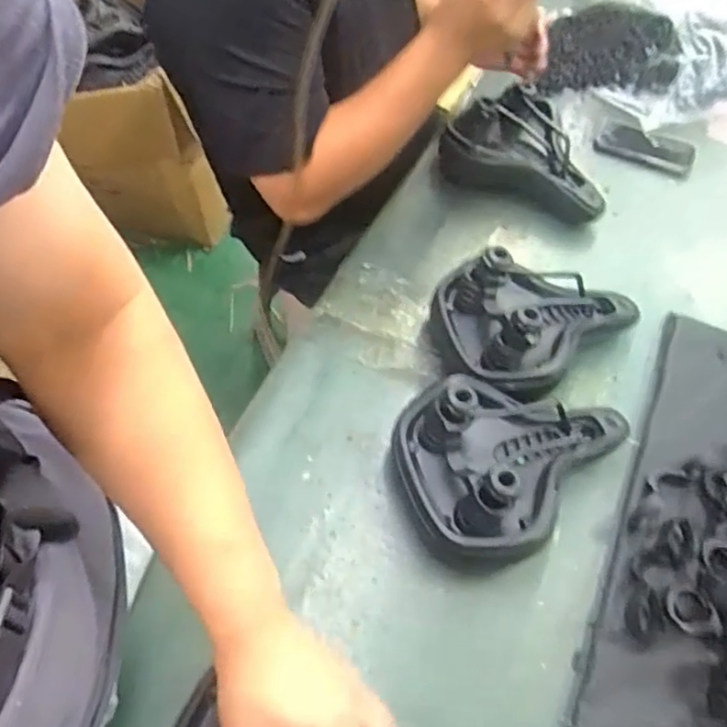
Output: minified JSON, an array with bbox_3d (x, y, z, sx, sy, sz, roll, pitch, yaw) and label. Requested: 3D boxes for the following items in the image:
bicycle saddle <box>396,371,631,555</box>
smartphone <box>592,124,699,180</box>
[{"bbox_3d":[0.166,0.084,0.627,0.242,0.101,0.173,-16,59,-15],"label":"bicycle saddle"},{"bbox_3d":[0.450,-0.340,1.014,0.146,0.015,0.084,31,60,15],"label":"smartphone"}]

